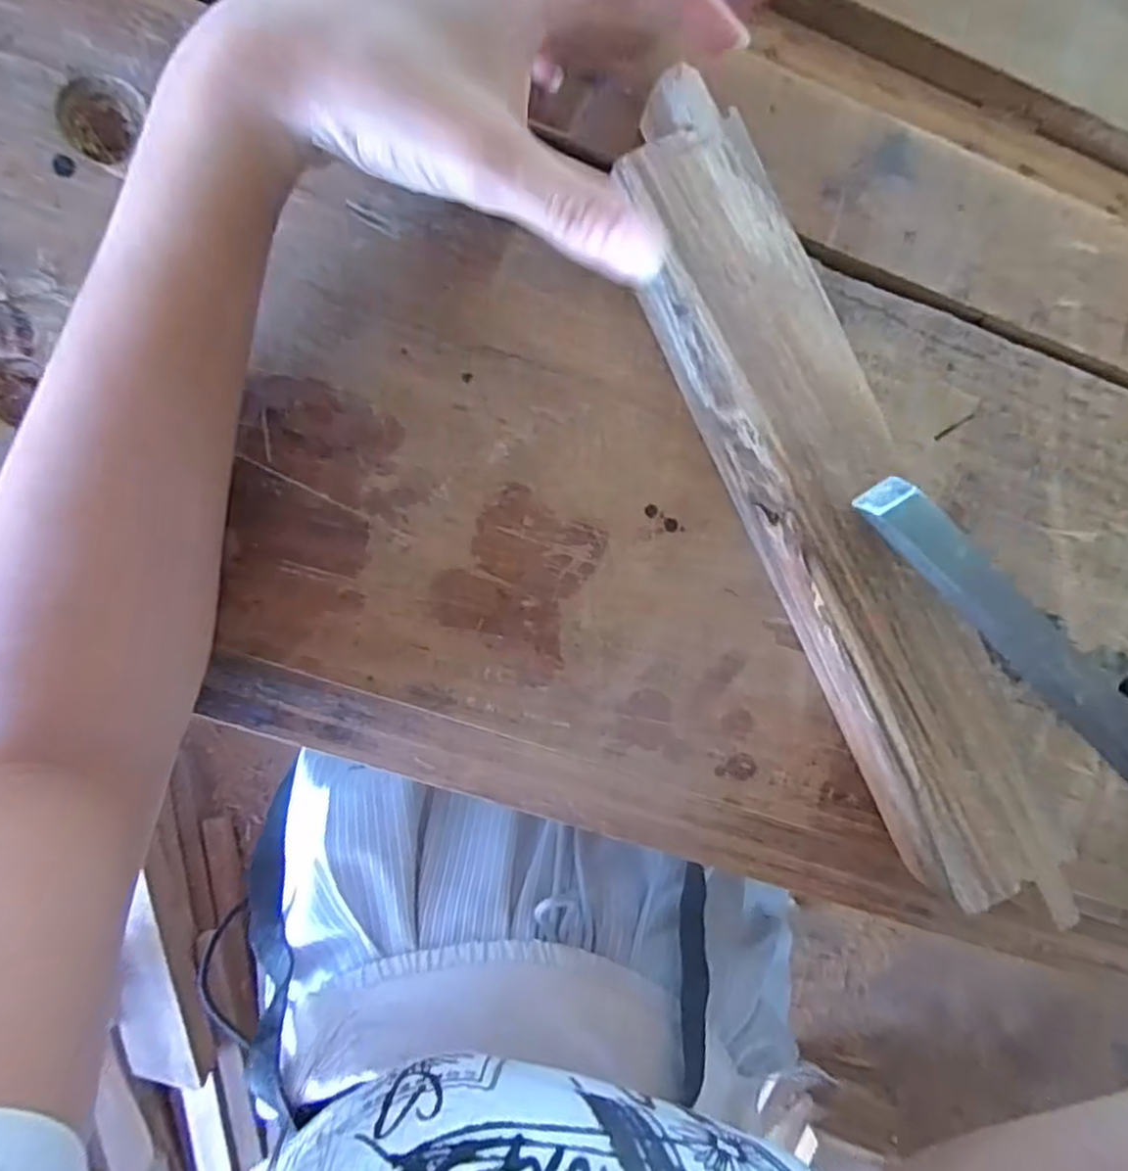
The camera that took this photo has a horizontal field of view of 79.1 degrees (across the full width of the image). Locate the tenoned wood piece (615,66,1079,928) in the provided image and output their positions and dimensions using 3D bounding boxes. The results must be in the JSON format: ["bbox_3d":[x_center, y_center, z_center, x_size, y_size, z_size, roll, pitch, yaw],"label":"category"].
[{"bbox_3d":[0.092,-0.022,0.240,0.051,0.033,0.288,-26,96,-4],"label":"tenoned wood piece"}]

